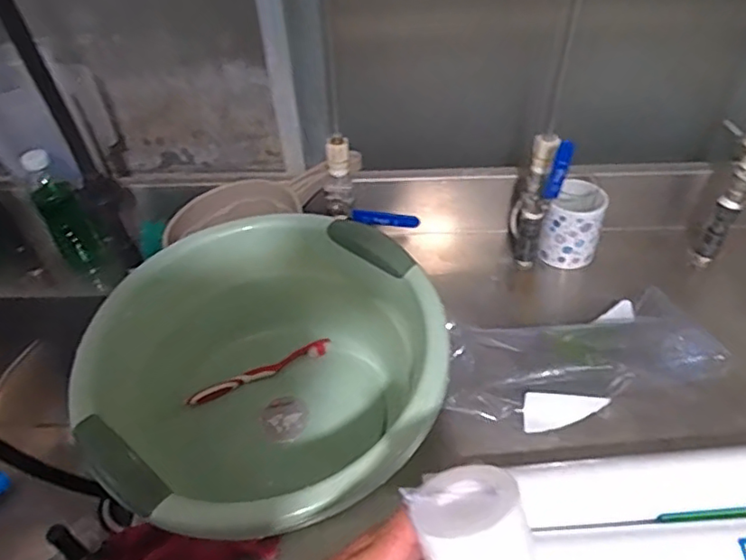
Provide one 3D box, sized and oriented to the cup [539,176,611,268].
[{"bbox_3d":[0.277,-0.074,0.808,0.069,0.100,0.074,24,51,24],"label":"cup"}]

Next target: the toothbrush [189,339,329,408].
[{"bbox_3d":[-0.137,0.112,0.720,0.181,0.019,0.024,-19,47,-15],"label":"toothbrush"}]

